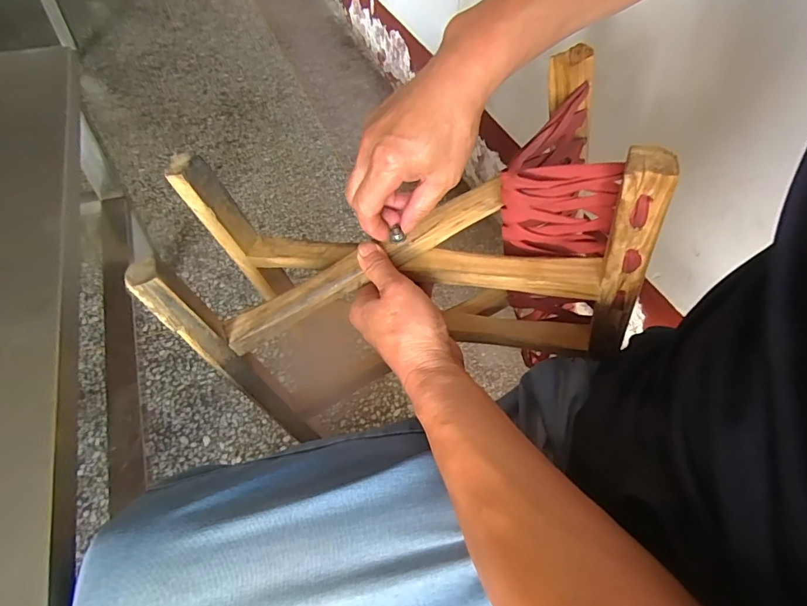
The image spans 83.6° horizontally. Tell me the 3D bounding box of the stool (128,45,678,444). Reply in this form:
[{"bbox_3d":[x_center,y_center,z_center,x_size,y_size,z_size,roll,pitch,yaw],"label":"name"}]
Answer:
[{"bbox_3d":[0.004,-0.036,0.396,0.345,0.211,0.170,-7,51,11],"label":"stool"}]

